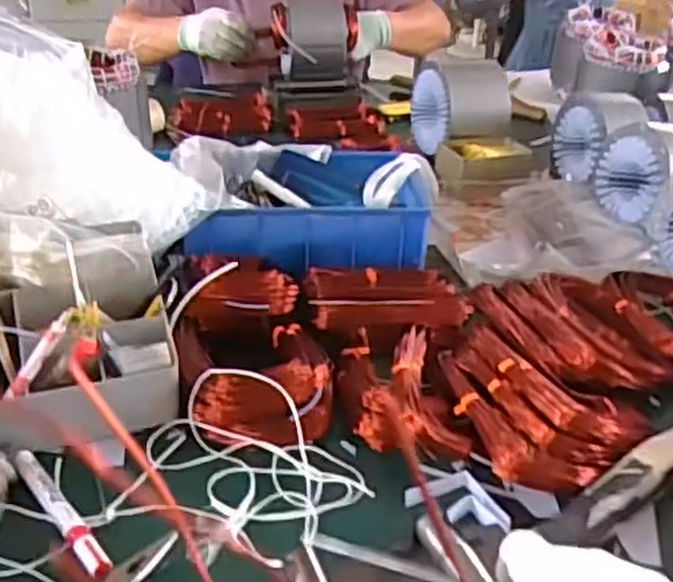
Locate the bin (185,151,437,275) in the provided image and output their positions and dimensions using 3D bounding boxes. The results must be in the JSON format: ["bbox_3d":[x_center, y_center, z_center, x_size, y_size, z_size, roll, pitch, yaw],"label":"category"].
[{"bbox_3d":[-0.023,-0.105,0.981,0.302,0.074,0.219,-1,29,-6],"label":"bin"}]

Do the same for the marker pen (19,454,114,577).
[{"bbox_3d":[-0.195,0.157,0.560,0.016,0.009,0.145,-20,36,-34],"label":"marker pen"}]

